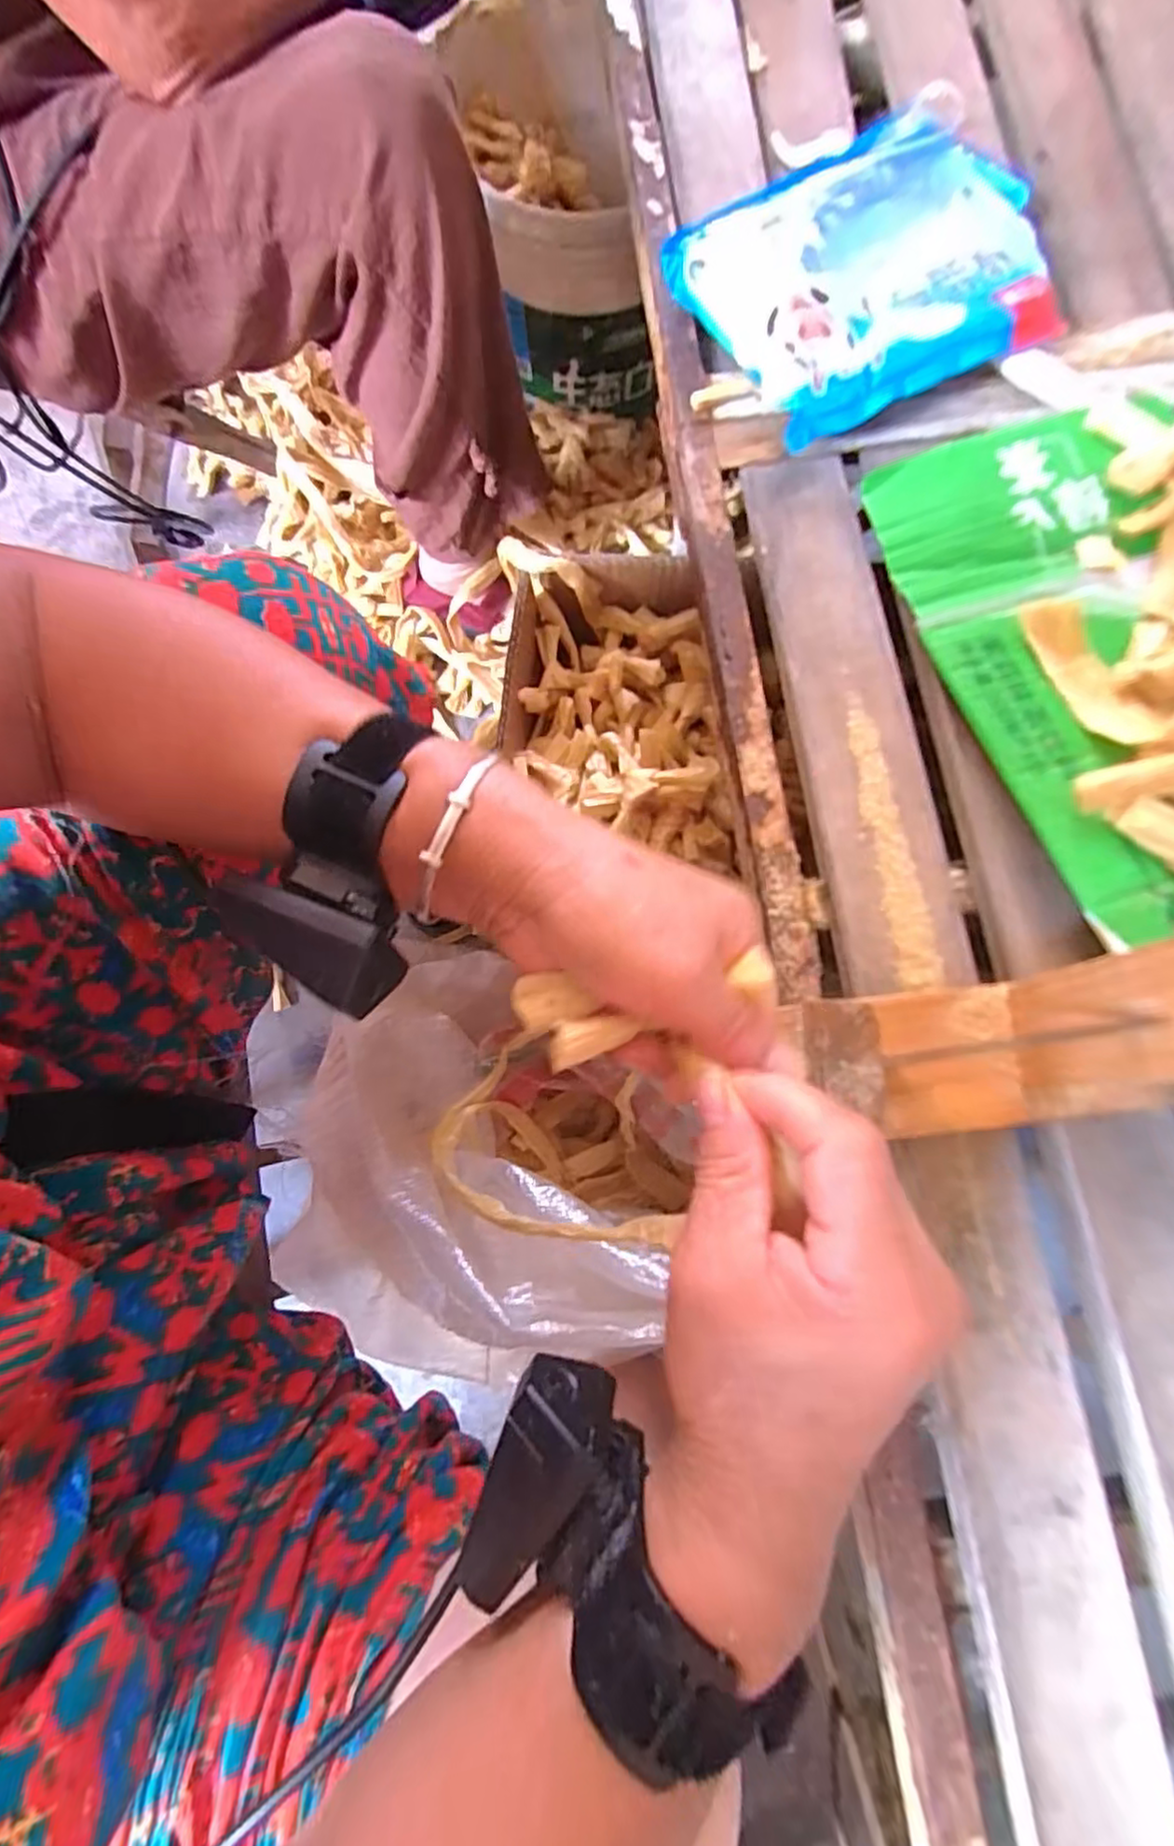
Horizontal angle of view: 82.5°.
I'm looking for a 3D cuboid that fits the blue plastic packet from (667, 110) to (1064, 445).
[{"bbox_3d":[0.171,-0.377,0.387,0.202,0.029,0.155,-28,82,-6],"label":"blue plastic packet"}]

